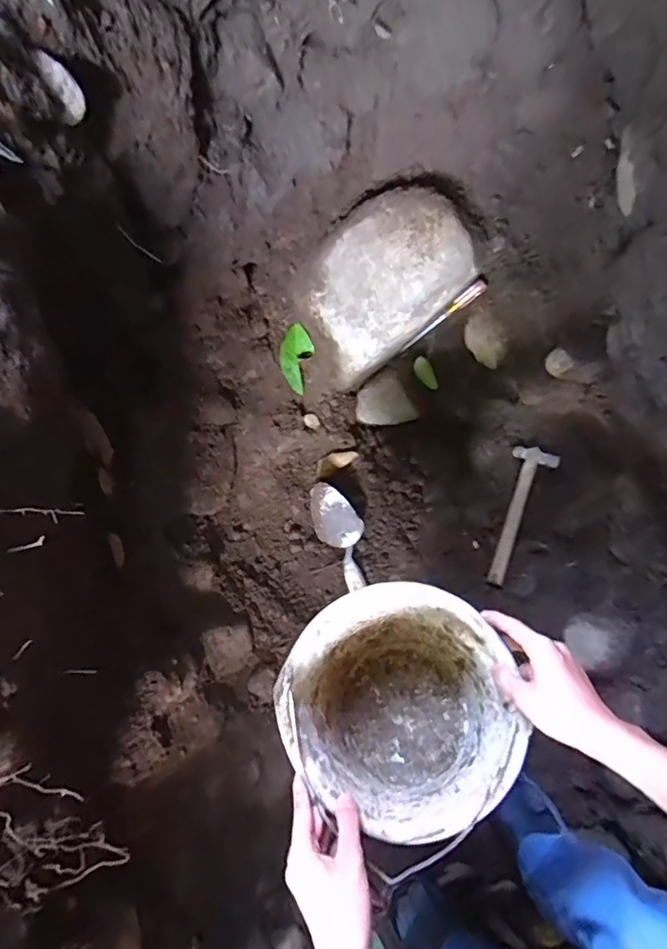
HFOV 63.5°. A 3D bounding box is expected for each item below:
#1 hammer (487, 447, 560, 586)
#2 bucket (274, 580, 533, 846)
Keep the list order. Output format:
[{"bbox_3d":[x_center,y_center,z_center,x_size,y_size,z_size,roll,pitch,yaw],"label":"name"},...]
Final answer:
[{"bbox_3d":[0.342,0.079,1.002,0.073,0.028,0.264,18,91,5],"label":"hammer"},{"bbox_3d":[0.072,0.253,0.624,0.232,0.213,0.226,0,75,0],"label":"bucket"}]

